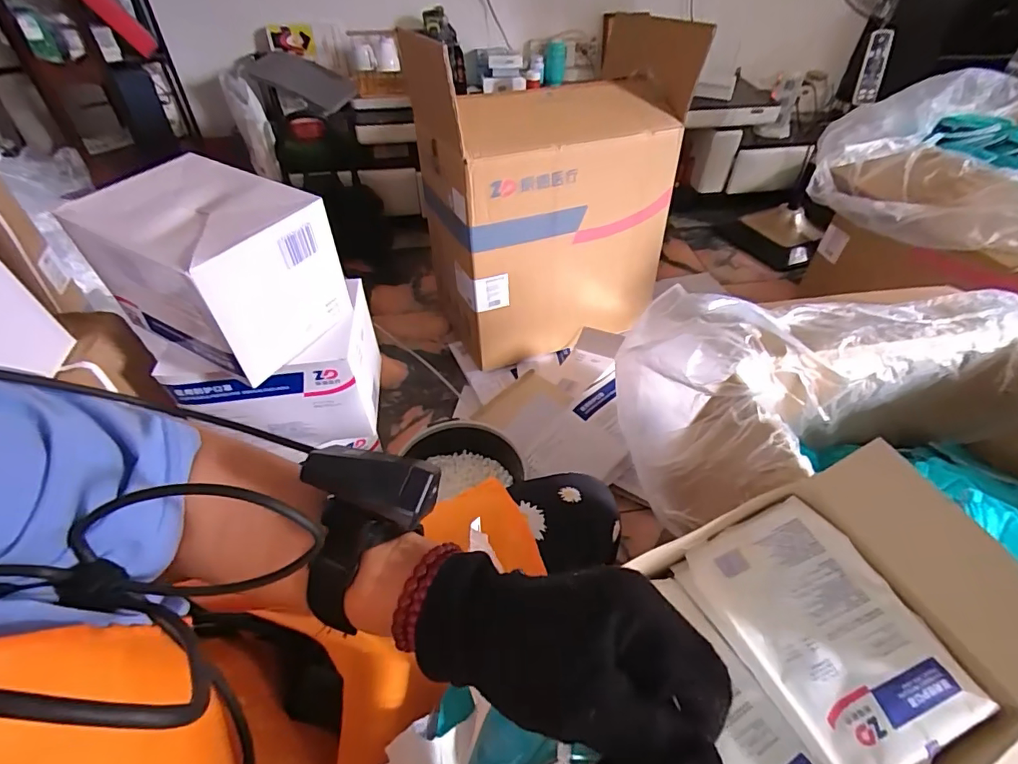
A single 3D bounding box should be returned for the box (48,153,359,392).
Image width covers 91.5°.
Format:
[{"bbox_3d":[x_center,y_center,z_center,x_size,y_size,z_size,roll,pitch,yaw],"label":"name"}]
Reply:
[{"bbox_3d":[-0.385,-0.155,0.660,0.248,0.176,0.188,21,49,18],"label":"box"}]

